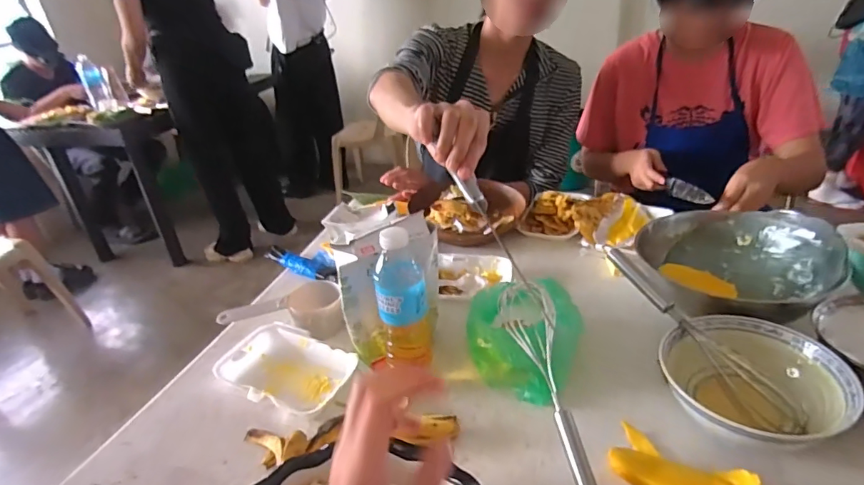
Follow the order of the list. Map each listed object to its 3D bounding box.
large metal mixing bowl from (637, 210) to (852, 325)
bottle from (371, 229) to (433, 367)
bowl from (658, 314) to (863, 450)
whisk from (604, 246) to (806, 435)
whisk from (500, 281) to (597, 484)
[{"bbox_3d":[0.414,0.030,0.667,0.225,0.089,0.213,-5,29,3],"label":"large metal mixing bowl"},{"bbox_3d":[-0.035,0.073,0.572,0.057,0.183,0.052,-9,29,-5],"label":"bottle"},{"bbox_3d":[0.339,0.154,0.508,0.158,0.065,0.168,-5,29,3],"label":"bowl"},{"bbox_3d":[0.303,0.100,0.563,0.060,0.050,0.279,-16,48,-17],"label":"whisk"},{"bbox_3d":[0.129,0.155,0.510,0.059,0.046,0.285,-8,50,-3],"label":"whisk"}]

